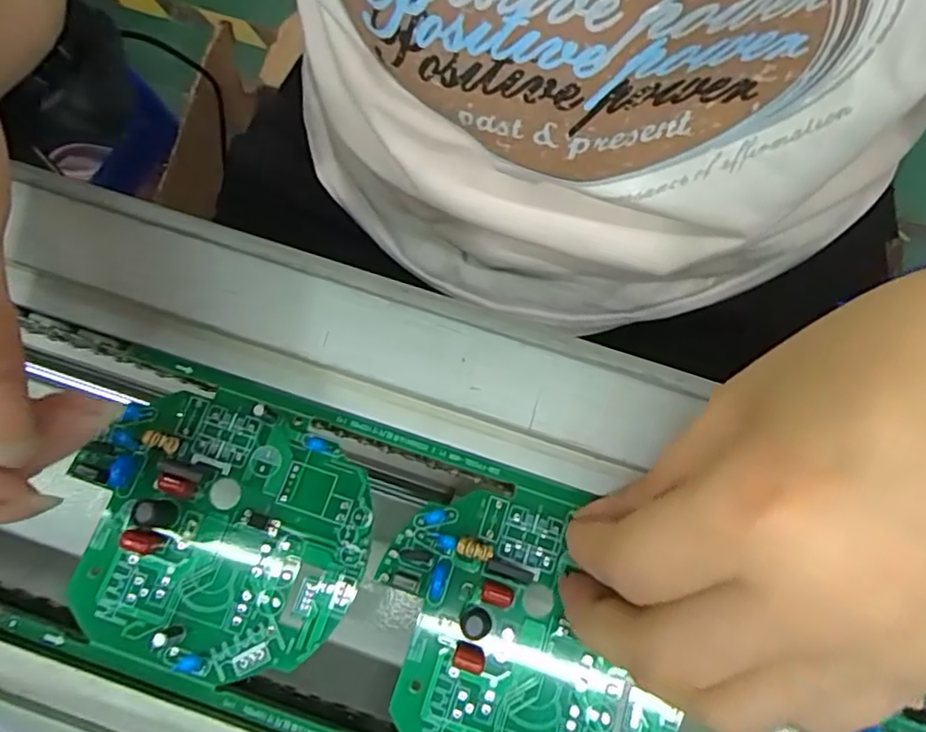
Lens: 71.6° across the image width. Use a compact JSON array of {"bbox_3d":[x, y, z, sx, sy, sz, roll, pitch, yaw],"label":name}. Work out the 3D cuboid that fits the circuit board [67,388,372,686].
[{"bbox_3d":[-0.077,0.052,0.203,0.091,0.011,0.081,15,78,5],"label":"circuit board"}]

